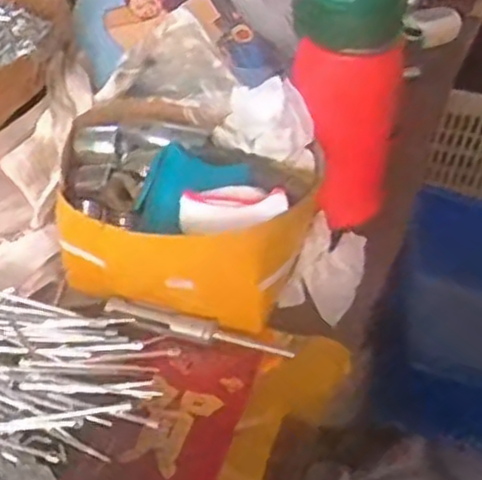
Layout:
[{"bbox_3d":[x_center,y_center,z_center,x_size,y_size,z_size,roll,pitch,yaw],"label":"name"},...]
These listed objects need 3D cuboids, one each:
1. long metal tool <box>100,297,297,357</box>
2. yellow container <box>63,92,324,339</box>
[{"bbox_3d":[-0.029,0.060,0.504,0.131,0.006,0.014,15,47,11],"label":"long metal tool"},{"bbox_3d":[-0.040,-0.023,0.526,0.177,0.085,0.132,14,47,10],"label":"yellow container"}]

